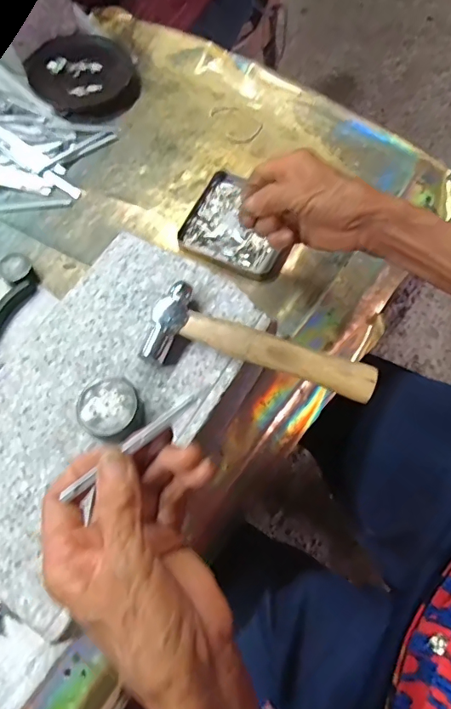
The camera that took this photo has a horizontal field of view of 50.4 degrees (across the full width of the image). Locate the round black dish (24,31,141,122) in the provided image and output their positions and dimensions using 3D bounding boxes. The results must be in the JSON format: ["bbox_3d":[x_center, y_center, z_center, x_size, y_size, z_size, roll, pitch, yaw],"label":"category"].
[{"bbox_3d":[-0.165,-0.325,0.556,0.113,0.019,0.147,-30,67,-11],"label":"round black dish"}]

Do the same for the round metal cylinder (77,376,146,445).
[{"bbox_3d":[-0.071,0.036,0.303,0.038,0.020,0.037,-1,64,2],"label":"round metal cylinder"}]

